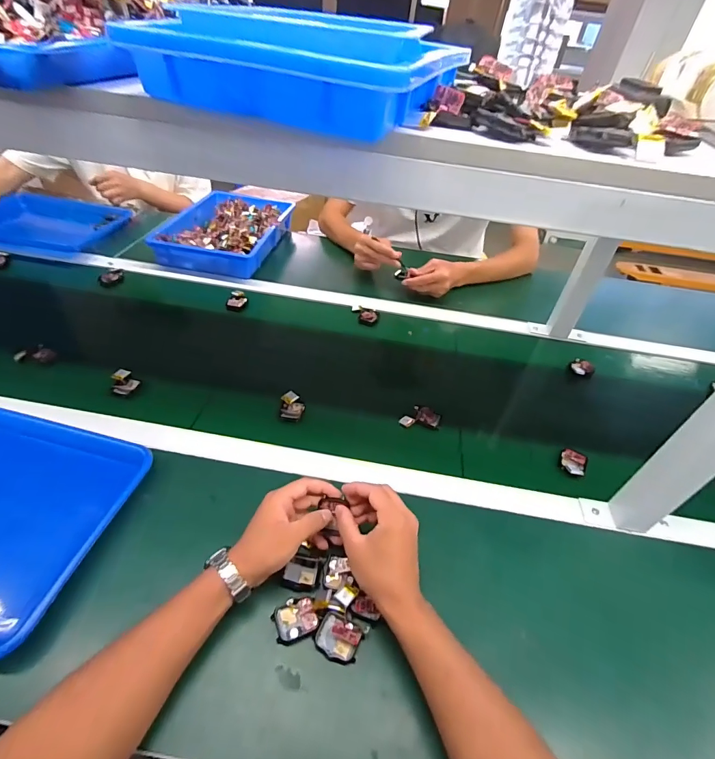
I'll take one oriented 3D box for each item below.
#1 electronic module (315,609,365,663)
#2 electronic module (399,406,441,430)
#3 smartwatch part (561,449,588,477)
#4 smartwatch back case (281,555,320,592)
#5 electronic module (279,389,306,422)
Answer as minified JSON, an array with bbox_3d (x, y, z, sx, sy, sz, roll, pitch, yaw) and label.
[{"bbox_3d":[-0.020,0.267,0.423,0.045,0.014,0.038,20,45,14],"label":"electronic module"},{"bbox_3d":[0.101,0.061,0.661,0.064,0.012,0.039,2,43,-5],"label":"electronic module"},{"bbox_3d":[0.330,0.125,0.620,0.036,0.014,0.052,25,46,18],"label":"smartwatch part"},{"bbox_3d":[-0.065,0.224,0.471,0.038,0.007,0.037,10,43,4],"label":"smartwatch back case"},{"bbox_3d":[-0.104,0.042,0.651,0.037,0.017,0.051,3,43,-4],"label":"electronic module"}]

